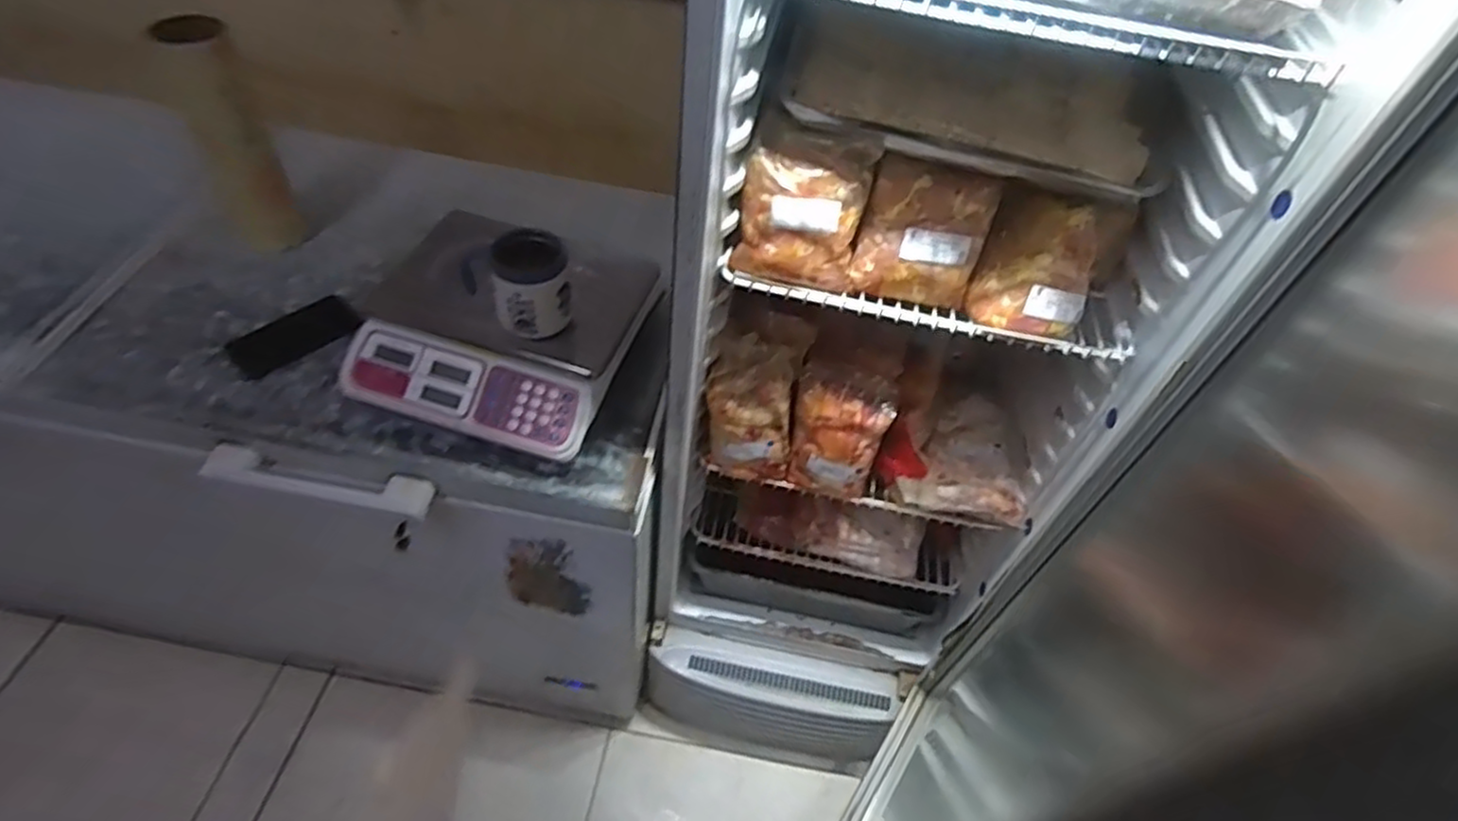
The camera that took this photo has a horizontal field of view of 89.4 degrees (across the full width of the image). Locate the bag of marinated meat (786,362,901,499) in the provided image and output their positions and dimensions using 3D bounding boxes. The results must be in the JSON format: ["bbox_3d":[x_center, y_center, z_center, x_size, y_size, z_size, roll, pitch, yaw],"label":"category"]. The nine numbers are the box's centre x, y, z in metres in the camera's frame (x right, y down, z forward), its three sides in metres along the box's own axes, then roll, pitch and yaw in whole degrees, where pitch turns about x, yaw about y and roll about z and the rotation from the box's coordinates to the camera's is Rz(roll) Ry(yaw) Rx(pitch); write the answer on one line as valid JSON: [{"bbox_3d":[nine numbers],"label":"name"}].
[{"bbox_3d":[0.149,0.025,0.998,0.129,0.195,0.075,14,28,8],"label":"bag of marinated meat"}]

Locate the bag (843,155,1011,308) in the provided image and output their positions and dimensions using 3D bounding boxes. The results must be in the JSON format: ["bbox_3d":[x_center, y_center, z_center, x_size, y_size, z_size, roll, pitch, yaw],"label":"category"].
[{"bbox_3d":[0.205,-0.184,0.778,0.131,0.134,0.055,14,18,6],"label":"bag"}]

